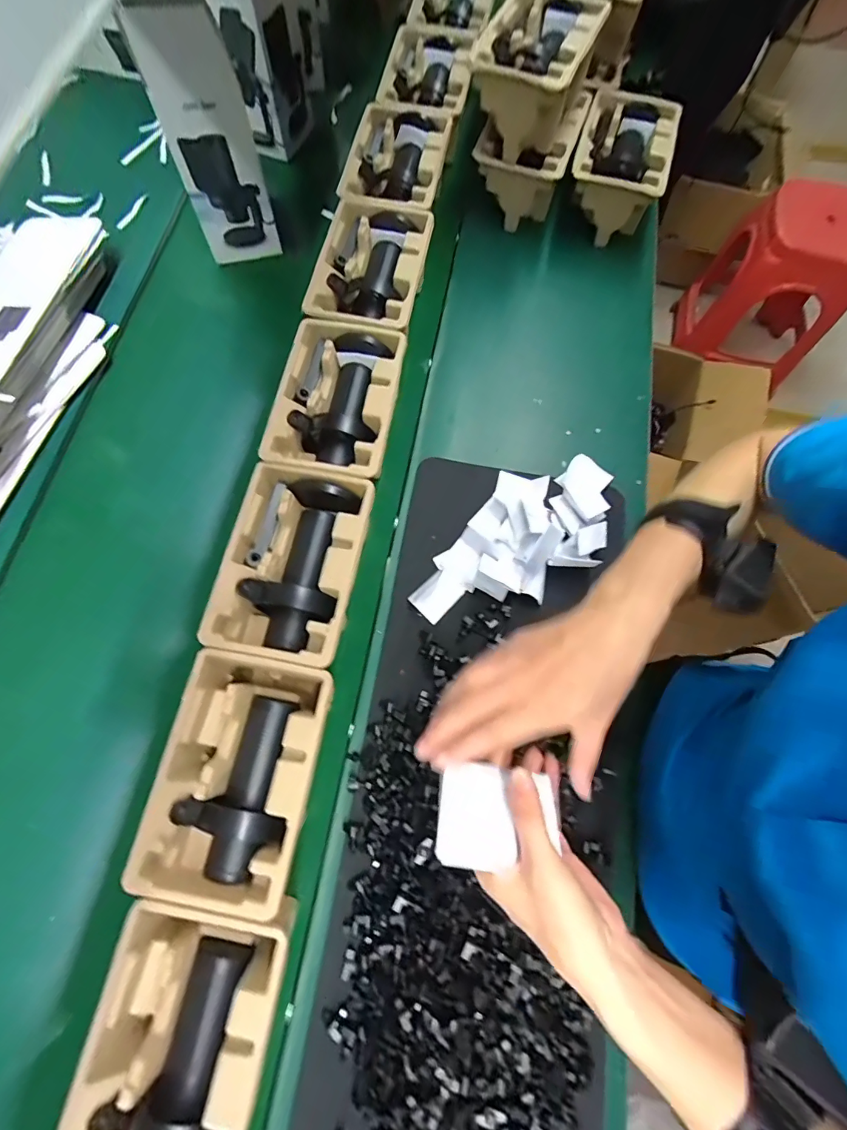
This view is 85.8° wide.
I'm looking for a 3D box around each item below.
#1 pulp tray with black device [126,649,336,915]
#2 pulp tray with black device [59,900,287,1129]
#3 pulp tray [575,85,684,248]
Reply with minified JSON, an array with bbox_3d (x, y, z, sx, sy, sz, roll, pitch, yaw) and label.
[{"bbox_3d":[-0.186,0.222,0.490,0.151,0.101,0.230,10,69,3],"label":"pulp tray with black device"},{"bbox_3d":[-0.213,0.431,0.397,0.152,0.059,0.230,10,69,3],"label":"pulp tray with black device"},{"bbox_3d":[0.332,-0.681,0.775,0.140,0.106,0.217,17,70,5],"label":"pulp tray"}]

